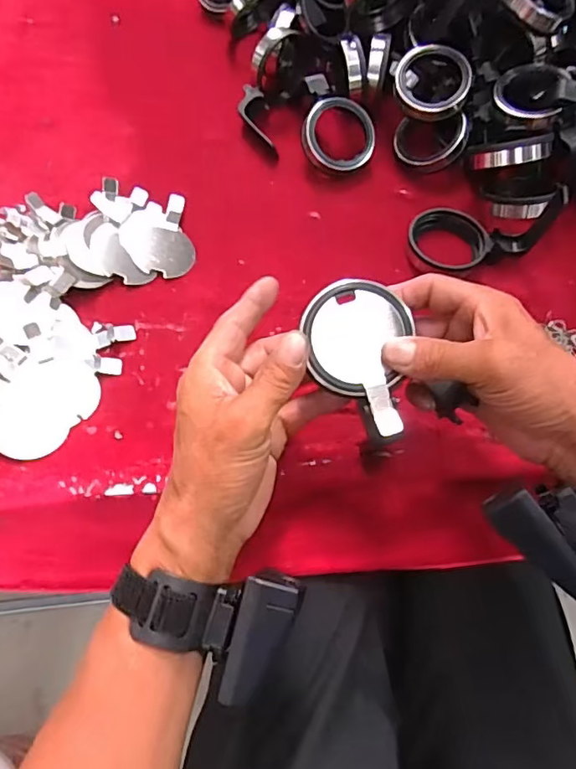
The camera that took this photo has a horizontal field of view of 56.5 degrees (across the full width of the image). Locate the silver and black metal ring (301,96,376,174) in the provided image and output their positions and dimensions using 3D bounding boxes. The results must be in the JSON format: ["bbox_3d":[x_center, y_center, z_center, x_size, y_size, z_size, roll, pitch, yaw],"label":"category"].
[{"bbox_3d":[0.048,-0.239,0.514,0.067,0.016,0.070,-1,95,-8],"label":"silver and black metal ring"}]

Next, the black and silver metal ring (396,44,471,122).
[{"bbox_3d":[0.135,-0.282,0.500,0.069,0.016,0.062,22,101,6],"label":"black and silver metal ring"}]

